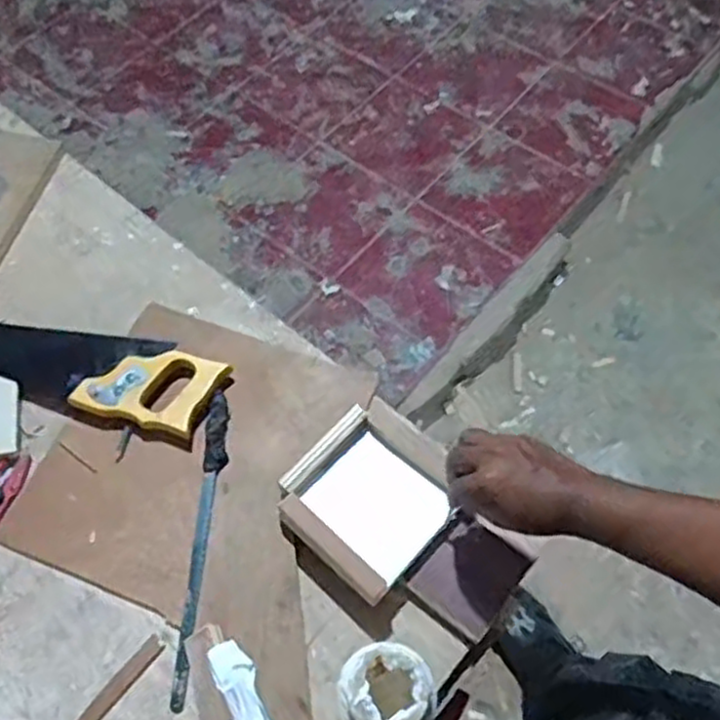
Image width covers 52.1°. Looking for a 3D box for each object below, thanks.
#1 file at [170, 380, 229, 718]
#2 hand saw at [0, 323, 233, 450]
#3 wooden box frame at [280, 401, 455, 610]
[{"bbox_3d":[-0.157,0.176,0.737,0.025,0.031,0.310,0,60,2],"label":"file"},{"bbox_3d":[-0.353,-0.014,0.828,0.404,0.029,0.107,16,62,11],"label":"hand saw"},{"bbox_3d":[0.014,0.125,0.715,0.143,0.036,0.160,41,73,16],"label":"wooden box frame"}]

